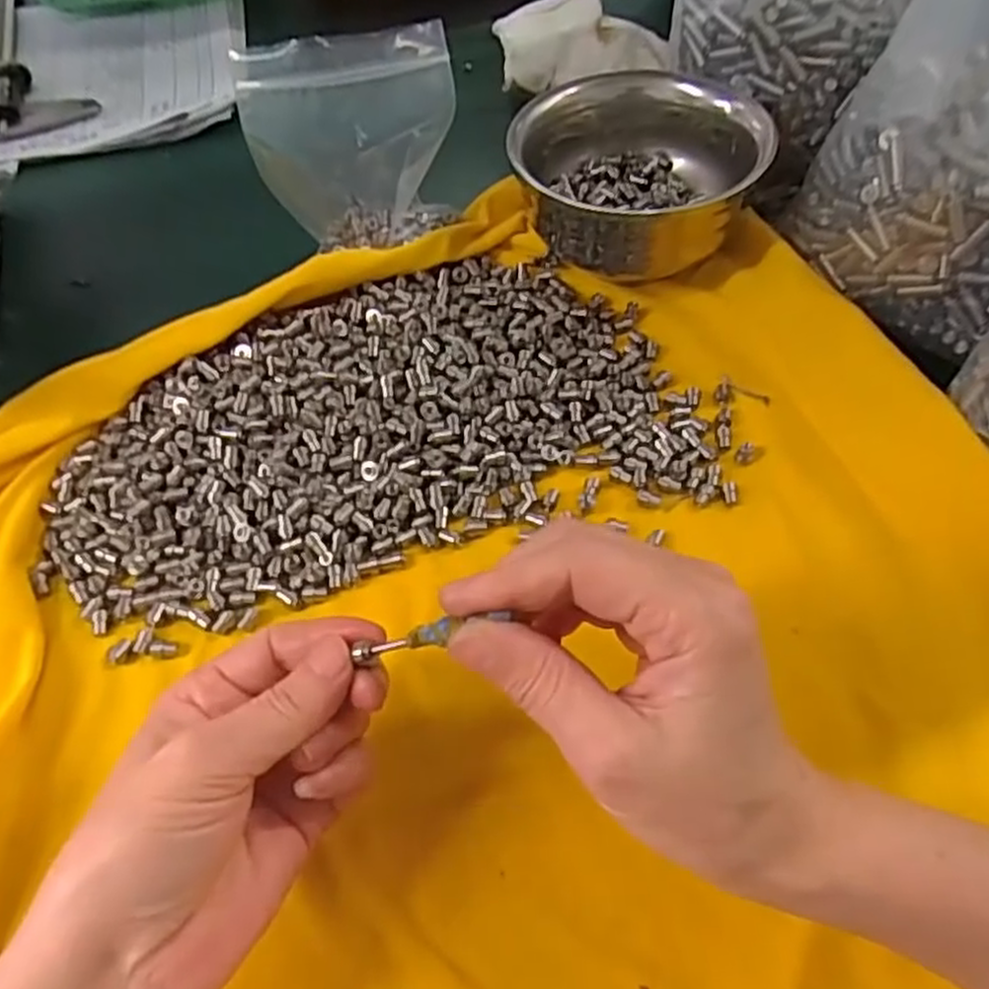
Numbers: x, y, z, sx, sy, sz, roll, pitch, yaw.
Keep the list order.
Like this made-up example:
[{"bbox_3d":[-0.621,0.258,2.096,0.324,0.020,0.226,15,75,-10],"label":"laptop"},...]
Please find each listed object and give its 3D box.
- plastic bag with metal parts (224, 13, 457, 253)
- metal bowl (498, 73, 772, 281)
[{"bbox_3d":[-0.066,-0.167,0.376,0.093,0.101,0.024,-17,58,-8],"label":"plastic bag with metal parts"},{"bbox_3d":[0.071,-0.163,0.399,0.113,0.063,0.113,-2,57,2],"label":"metal bowl"}]

